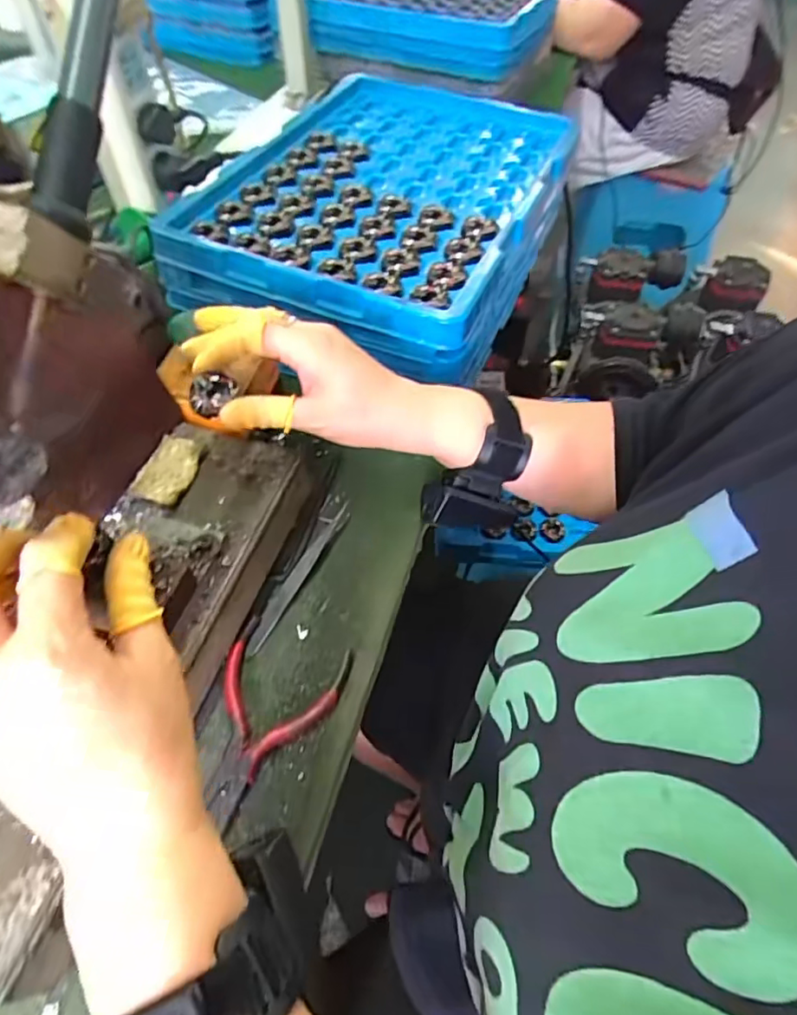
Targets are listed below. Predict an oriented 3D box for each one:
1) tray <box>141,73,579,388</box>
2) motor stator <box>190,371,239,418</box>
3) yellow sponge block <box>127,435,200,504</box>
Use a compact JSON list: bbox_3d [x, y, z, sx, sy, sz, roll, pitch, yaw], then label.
[{"bbox_3d":[-0.001,-0.290,0.545,0.270,0.082,0.383,20,57,13],"label":"tray"},{"bbox_3d":[-0.118,-0.070,0.351,0.024,0.012,0.030,28,71,0],"label":"motor stator"},{"bbox_3d":[-0.149,-0.025,0.364,0.031,0.008,0.049,11,55,7],"label":"yellow sponge block"}]

